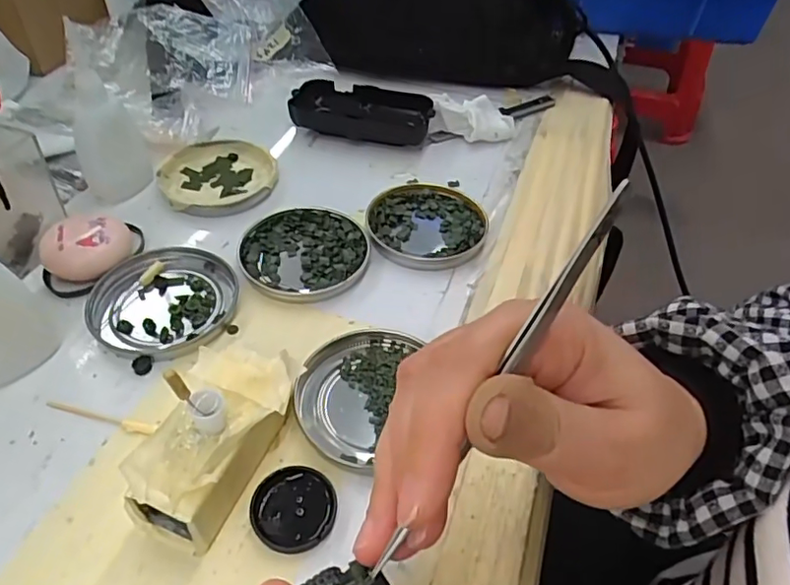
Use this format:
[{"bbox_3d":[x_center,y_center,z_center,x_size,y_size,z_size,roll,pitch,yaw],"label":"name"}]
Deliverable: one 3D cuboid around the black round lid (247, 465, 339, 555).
[{"bbox_3d":[-0.043,0.093,0.248,0.035,0.006,0.034,2,46,-2],"label":"black round lid"}]

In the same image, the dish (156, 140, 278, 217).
[{"bbox_3d":[-0.125,-0.082,0.409,0.078,0.011,0.078,2,46,-2],"label":"dish"}]

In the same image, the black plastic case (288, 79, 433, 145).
[{"bbox_3d":[-0.027,-0.145,0.461,0.109,0.026,0.041,7,46,2],"label":"black plastic case"}]

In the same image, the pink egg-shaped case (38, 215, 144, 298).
[{"bbox_3d":[-0.179,-0.026,0.340,0.056,0.022,0.044,-22,52,-23],"label":"pink egg-shaped case"}]

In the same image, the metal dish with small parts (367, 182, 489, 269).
[{"bbox_3d":[0.022,-0.047,0.384,0.076,0.009,0.083,2,46,-2],"label":"metal dish with small parts"}]

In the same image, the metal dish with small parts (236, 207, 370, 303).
[{"bbox_3d":[-0.056,-0.025,0.358,0.077,0.008,0.077,2,46,-2],"label":"metal dish with small parts"}]

